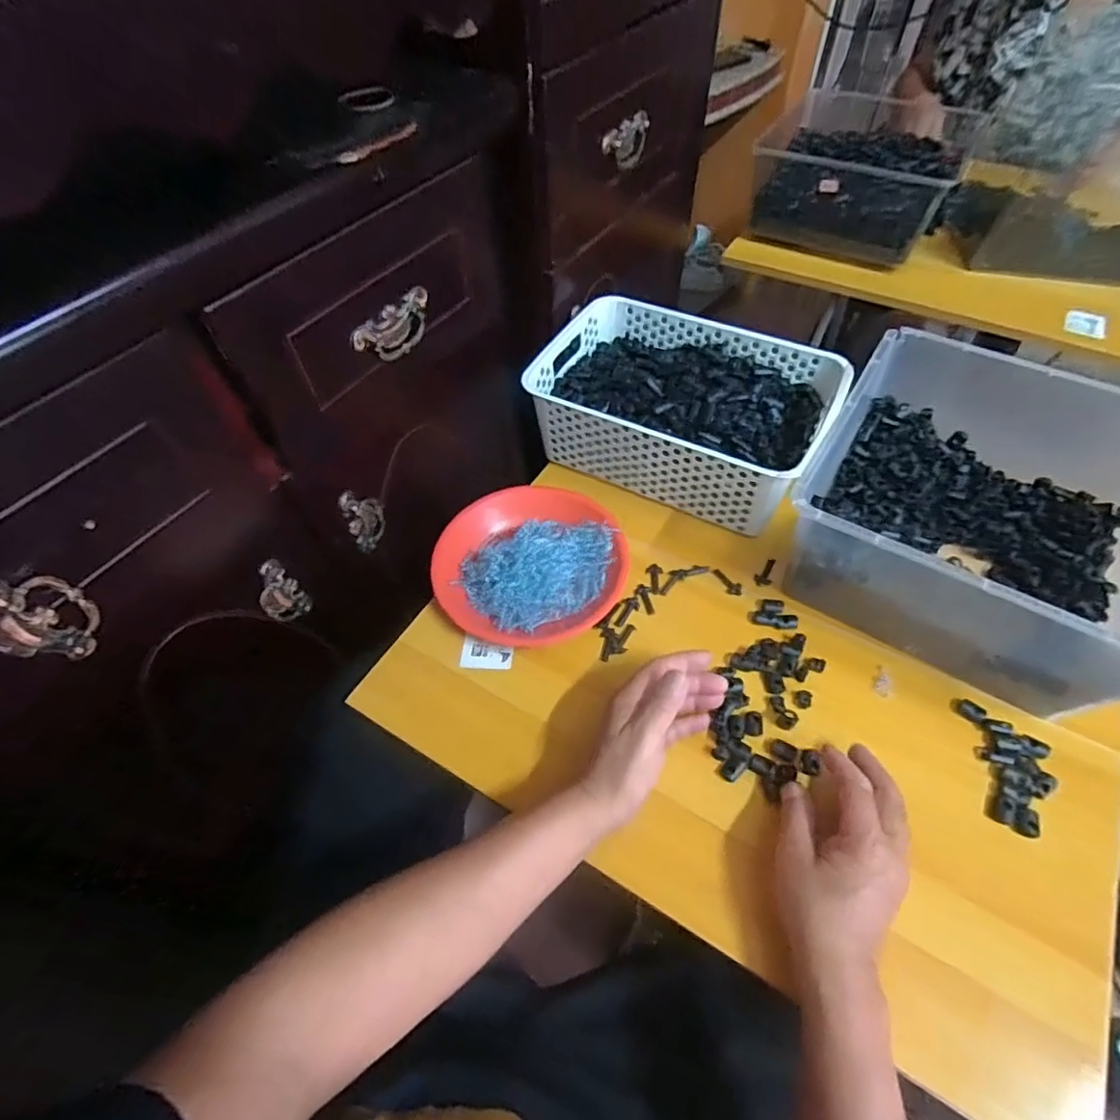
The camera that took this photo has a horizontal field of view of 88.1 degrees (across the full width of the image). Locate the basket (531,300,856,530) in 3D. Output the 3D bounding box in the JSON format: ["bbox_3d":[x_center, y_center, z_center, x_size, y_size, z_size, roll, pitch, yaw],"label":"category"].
[{"bbox_3d":[0.133,-0.175,0.668,0.291,0.108,0.206,24,58,18],"label":"basket"}]

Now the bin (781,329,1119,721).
[{"bbox_3d":[0.387,-0.033,0.534,0.288,0.141,0.273,30,60,21],"label":"bin"}]

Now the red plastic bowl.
[{"bbox_3d":[-0.031,0.004,0.588,0.192,0.042,0.163,8,55,8],"label":"red plastic bowl"}]

